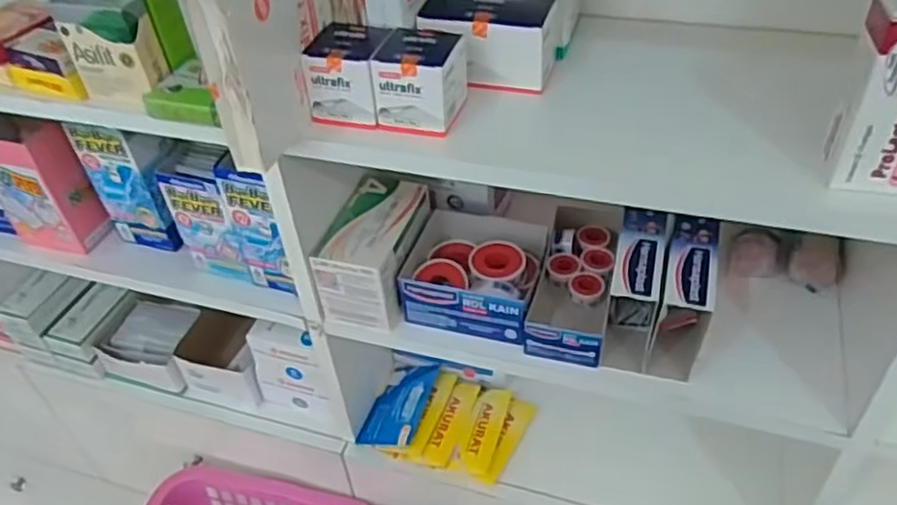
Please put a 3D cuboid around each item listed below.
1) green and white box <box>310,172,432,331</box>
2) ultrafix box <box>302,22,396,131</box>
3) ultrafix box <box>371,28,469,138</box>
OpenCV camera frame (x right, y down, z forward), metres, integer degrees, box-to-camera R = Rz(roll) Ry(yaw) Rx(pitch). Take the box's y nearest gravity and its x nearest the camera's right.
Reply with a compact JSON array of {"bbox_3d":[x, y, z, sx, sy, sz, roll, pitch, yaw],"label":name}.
[{"bbox_3d":[-0.069,-0.003,0.702,0.074,0.087,0.131,10,44,16],"label":"green and white box"},{"bbox_3d":[-0.073,-0.139,0.552,0.055,0.056,0.062,11,44,16],"label":"ultrafix box"},{"bbox_3d":[-0.021,-0.130,0.534,0.056,0.058,0.058,13,45,18],"label":"ultrafix box"}]

